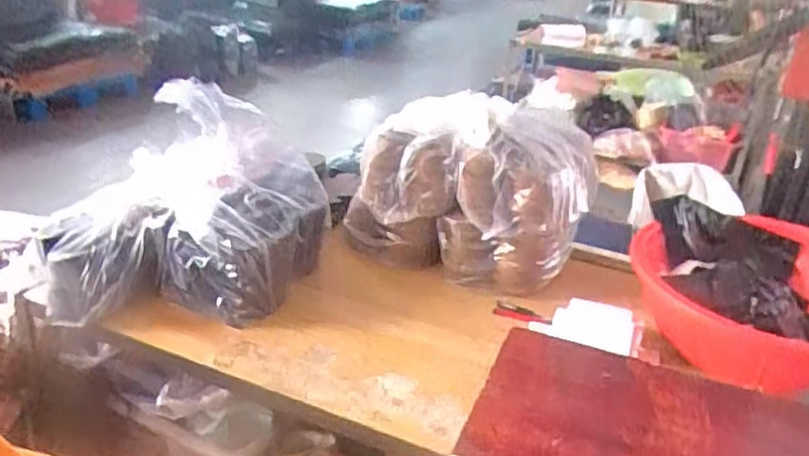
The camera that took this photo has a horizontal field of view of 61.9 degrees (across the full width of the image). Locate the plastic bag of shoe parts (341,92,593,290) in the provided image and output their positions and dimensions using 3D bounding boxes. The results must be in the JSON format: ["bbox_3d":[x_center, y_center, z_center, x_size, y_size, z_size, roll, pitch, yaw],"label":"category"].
[{"bbox_3d":[0.114,-0.072,1.187,0.395,0.290,0.177,12,27,15],"label":"plastic bag of shoe parts"}]

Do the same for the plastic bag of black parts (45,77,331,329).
[{"bbox_3d":[-0.323,-0.046,1.051,0.381,0.313,0.220,3,26,-4],"label":"plastic bag of black parts"}]

